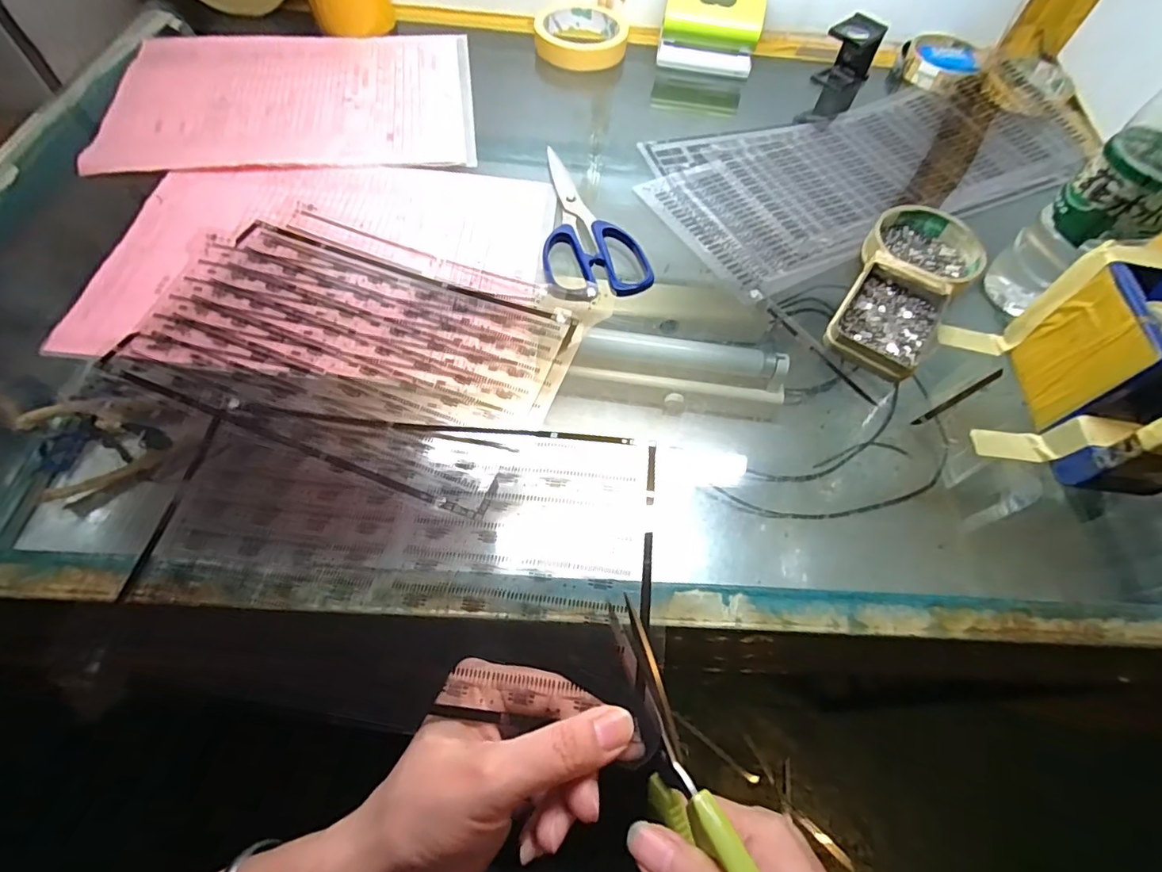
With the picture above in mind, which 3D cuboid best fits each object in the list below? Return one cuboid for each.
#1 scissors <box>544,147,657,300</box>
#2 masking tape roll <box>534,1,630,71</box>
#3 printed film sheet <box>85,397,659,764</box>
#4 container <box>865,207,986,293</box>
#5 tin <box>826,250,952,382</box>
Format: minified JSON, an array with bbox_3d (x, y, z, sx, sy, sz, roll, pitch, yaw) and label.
[{"bbox_3d":[-0.008,-0.171,0.405,0.073,0.011,0.177,-15,63,-12],"label":"scissors"},{"bbox_3d":[0.000,-0.423,0.552,0.096,0.024,0.096,2,61,-3],"label":"masking tape roll"},{"bbox_3d":[-0.092,0.057,0.268,0.254,0.033,0.153,7,61,0],"label":"printed film sheet"},{"bbox_3d":[0.264,-0.140,0.406,0.080,0.021,0.089,38,65,16],"label":"container"},{"bbox_3d":[0.219,-0.084,0.373,0.064,0.020,0.096,33,64,14],"label":"tin"}]

